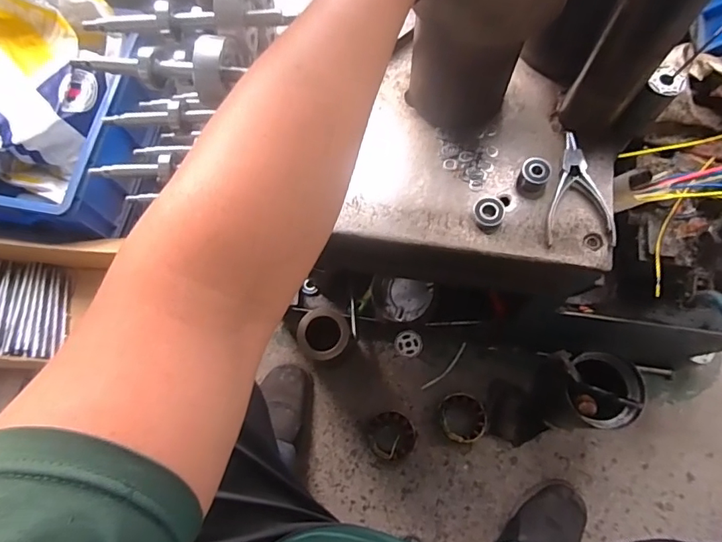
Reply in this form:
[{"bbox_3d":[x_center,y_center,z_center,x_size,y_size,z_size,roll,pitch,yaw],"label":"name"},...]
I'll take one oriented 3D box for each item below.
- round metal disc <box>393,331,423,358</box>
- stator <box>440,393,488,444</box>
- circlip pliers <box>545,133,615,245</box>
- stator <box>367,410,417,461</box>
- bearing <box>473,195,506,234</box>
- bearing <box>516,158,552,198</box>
[{"bbox_3d":[0.093,0.142,0.924,0.054,0.010,0.050,-1,72,2],"label":"round metal disc"},{"bbox_3d":[0.185,0.266,0.859,0.085,0.048,0.086,-1,72,2],"label":"stator"},{"bbox_3d":[0.234,-0.091,0.522,0.068,0.013,0.130,-1,72,2],"label":"circlip pliers"},{"bbox_3d":[0.057,0.299,0.864,0.086,0.034,0.083,-1,72,2],"label":"stator"},{"bbox_3d":[0.141,-0.065,0.521,0.033,0.012,0.039,26,74,10],"label":"bearing"},{"bbox_3d":[0.192,-0.105,0.527,0.031,0.022,0.036,15,73,7],"label":"bearing"}]

